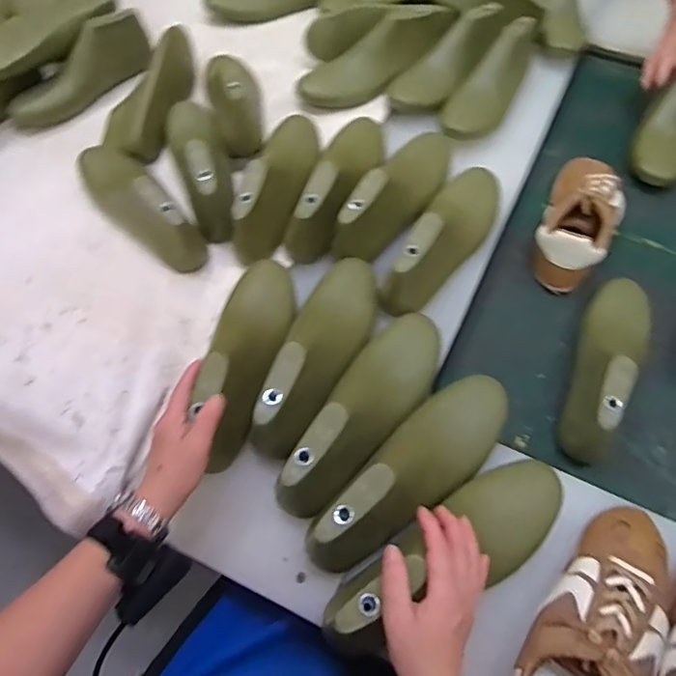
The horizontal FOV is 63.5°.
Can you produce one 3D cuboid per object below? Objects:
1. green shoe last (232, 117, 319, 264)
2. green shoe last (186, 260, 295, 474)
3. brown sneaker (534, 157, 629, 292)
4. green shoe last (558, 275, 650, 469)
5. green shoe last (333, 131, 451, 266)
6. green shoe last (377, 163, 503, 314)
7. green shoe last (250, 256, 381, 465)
[{"bbox_3d":[-0.079,-0.225,0.743,0.090,0.085,0.254,9,60,6],"label":"green shoe last"},{"bbox_3d":[-0.101,0.009,0.607,0.076,0.090,0.254,6,53,5],"label":"green shoe last"},{"bbox_3d":[0.347,-0.180,0.778,0.094,0.073,0.254,22,62,13],"label":"brown sneaker"},{"bbox_3d":[0.322,0.022,0.652,0.068,0.095,0.254,23,62,14],"label":"green shoe last"},{"bbox_3d":[0.082,-0.207,0.732,0.082,0.084,0.257,26,63,16],"label":"green shoe last"},{"bbox_3d":[0.142,-0.136,0.696,0.084,0.099,0.267,25,63,15],"label":"green shoe last"},{"bbox_3d":[-0.021,0.004,0.600,0.085,0.079,0.269,18,61,11],"label":"green shoe last"}]

